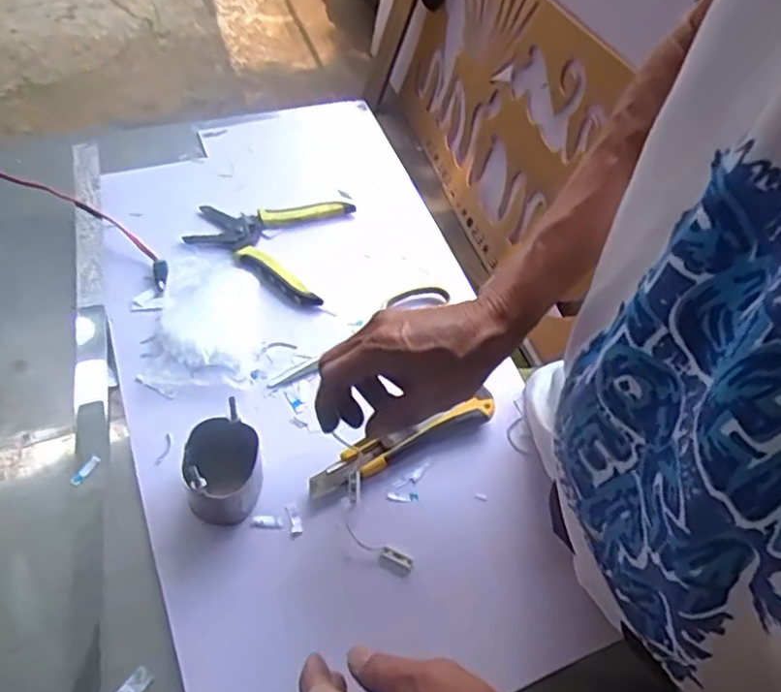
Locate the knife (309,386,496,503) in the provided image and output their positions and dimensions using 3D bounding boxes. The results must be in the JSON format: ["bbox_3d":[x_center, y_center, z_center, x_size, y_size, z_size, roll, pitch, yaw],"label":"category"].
[{"bbox_3d":[0.011,0.079,0.514,0.165,0.021,0.025,-19,59,-18],"label":"knife"}]

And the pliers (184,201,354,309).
[{"bbox_3d":[-0.127,-0.108,0.642,0.149,0.014,0.138,14,55,4],"label":"pliers"}]

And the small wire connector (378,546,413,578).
[{"bbox_3d":[0.004,0.160,0.468,0.024,0.006,0.016,24,56,11],"label":"small wire connector"}]

